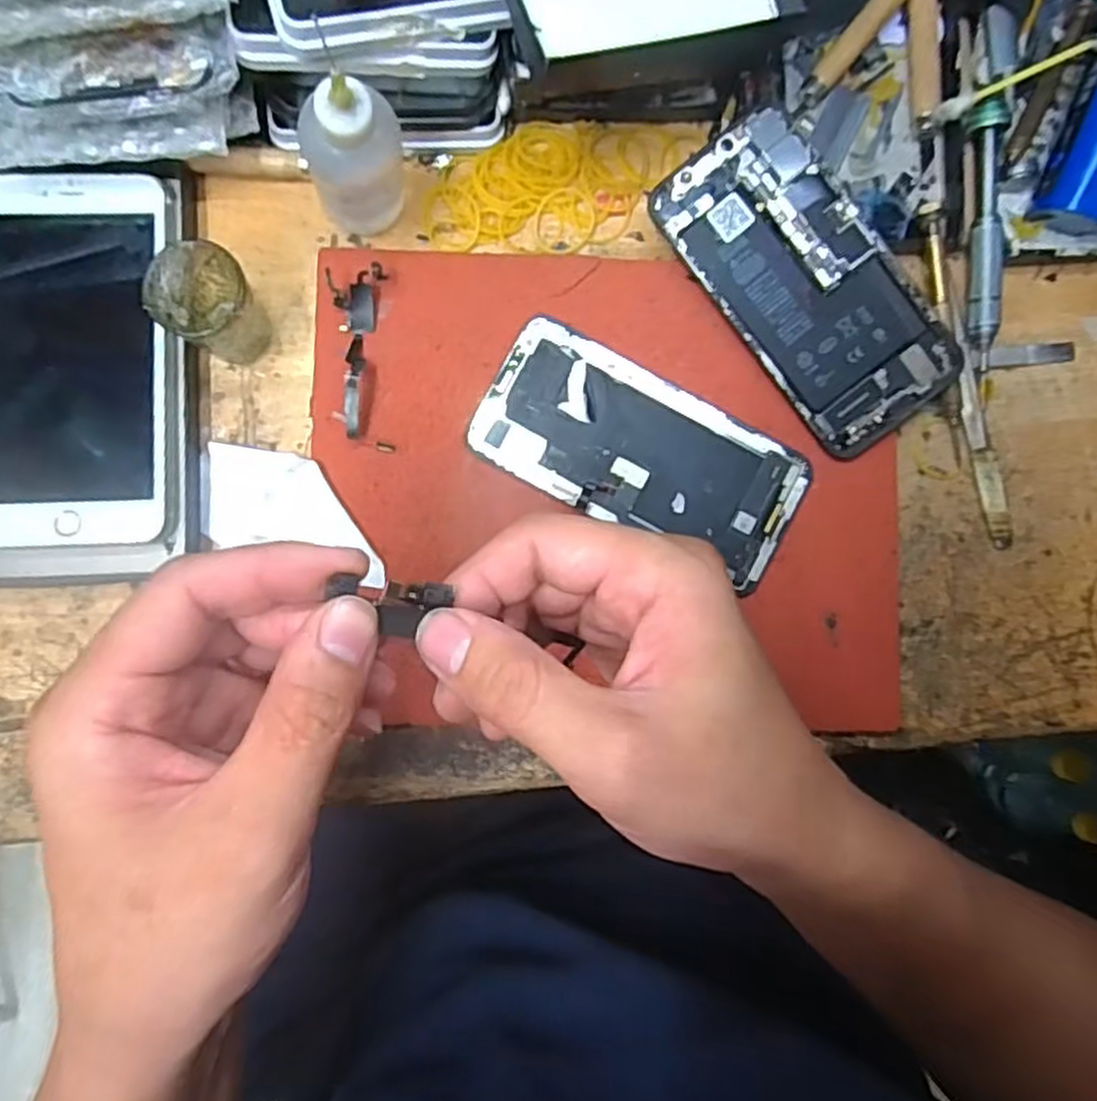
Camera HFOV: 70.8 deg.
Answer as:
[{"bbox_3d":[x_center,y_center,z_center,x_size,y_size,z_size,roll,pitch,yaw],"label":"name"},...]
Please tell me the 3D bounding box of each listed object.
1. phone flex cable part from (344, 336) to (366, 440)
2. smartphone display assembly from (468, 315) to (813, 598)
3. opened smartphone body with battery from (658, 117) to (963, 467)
[{"bbox_3d":[-0.081,-0.069,0.321,0.007,0.018,0.043,-1,88,-4],"label":"phone flex cable part"},{"bbox_3d":[0.040,-0.042,0.332,0.139,0.006,0.066,28,87,-2],"label":"smartphone display assembly"},{"bbox_3d":[0.110,-0.112,0.327,0.066,0.004,0.141,-37,94,5],"label":"opened smartphone body with battery"}]

